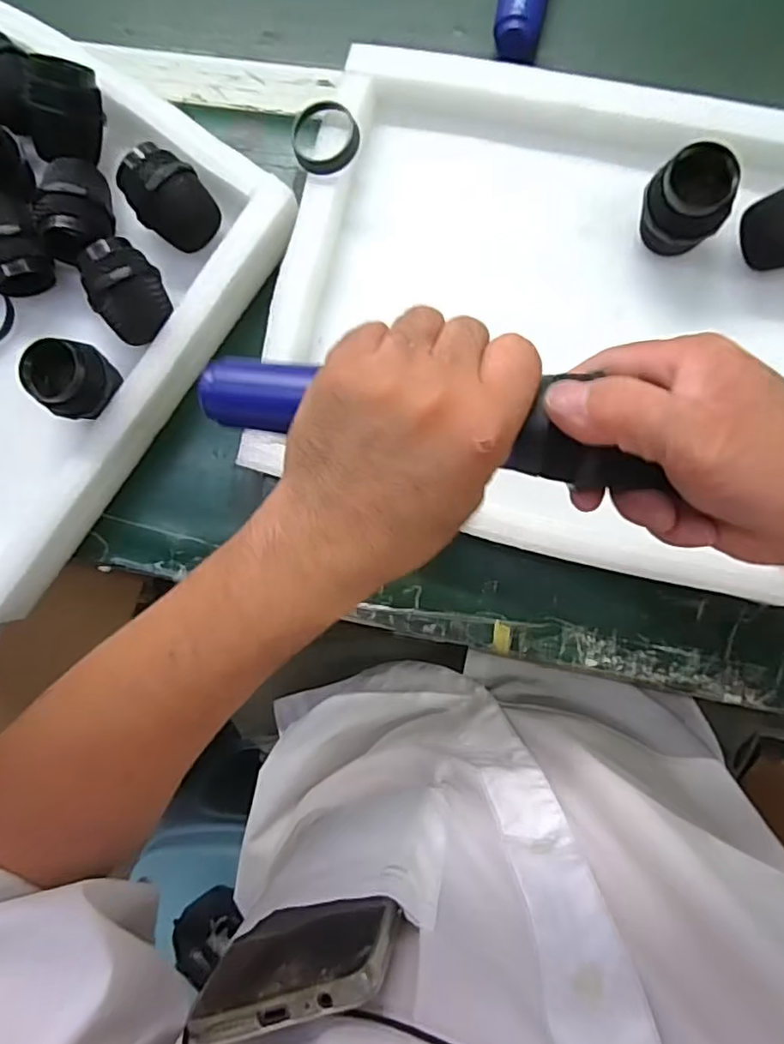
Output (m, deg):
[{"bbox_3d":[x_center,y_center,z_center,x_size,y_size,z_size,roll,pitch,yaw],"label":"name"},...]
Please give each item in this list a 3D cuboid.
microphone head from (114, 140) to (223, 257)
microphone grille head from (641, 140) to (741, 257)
[{"bbox_3d":[-0.149,-0.217,0.402,0.048,0.038,0.060,-35,83,3],"label":"microphone head"},{"bbox_3d":[0.174,-0.187,0.361,0.044,0.053,0.044,0,86,6],"label":"microphone grille head"}]

